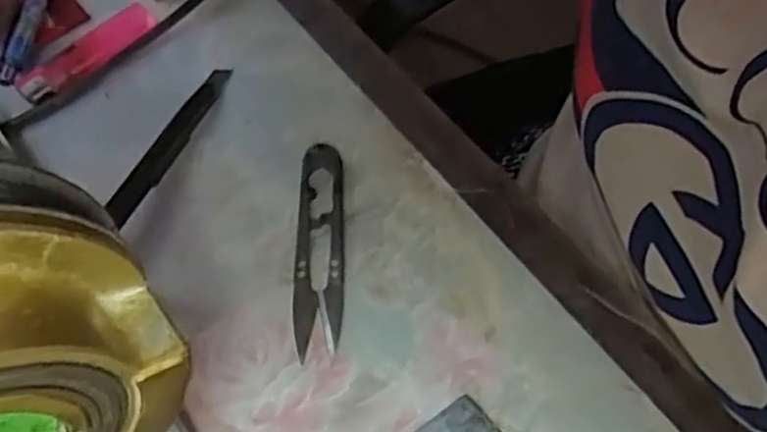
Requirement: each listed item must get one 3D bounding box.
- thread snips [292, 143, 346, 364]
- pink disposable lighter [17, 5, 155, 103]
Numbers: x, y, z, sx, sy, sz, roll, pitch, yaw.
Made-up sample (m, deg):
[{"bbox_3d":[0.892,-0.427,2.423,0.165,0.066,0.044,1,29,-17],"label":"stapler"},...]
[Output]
[{"bbox_3d":[-0.028,0.013,0.334,0.022,0.012,0.097,0,61,1],"label":"thread snips"},{"bbox_3d":[-0.156,-0.087,0.393,0.077,0.012,0.018,-41,68,-19],"label":"pink disposable lighter"}]

